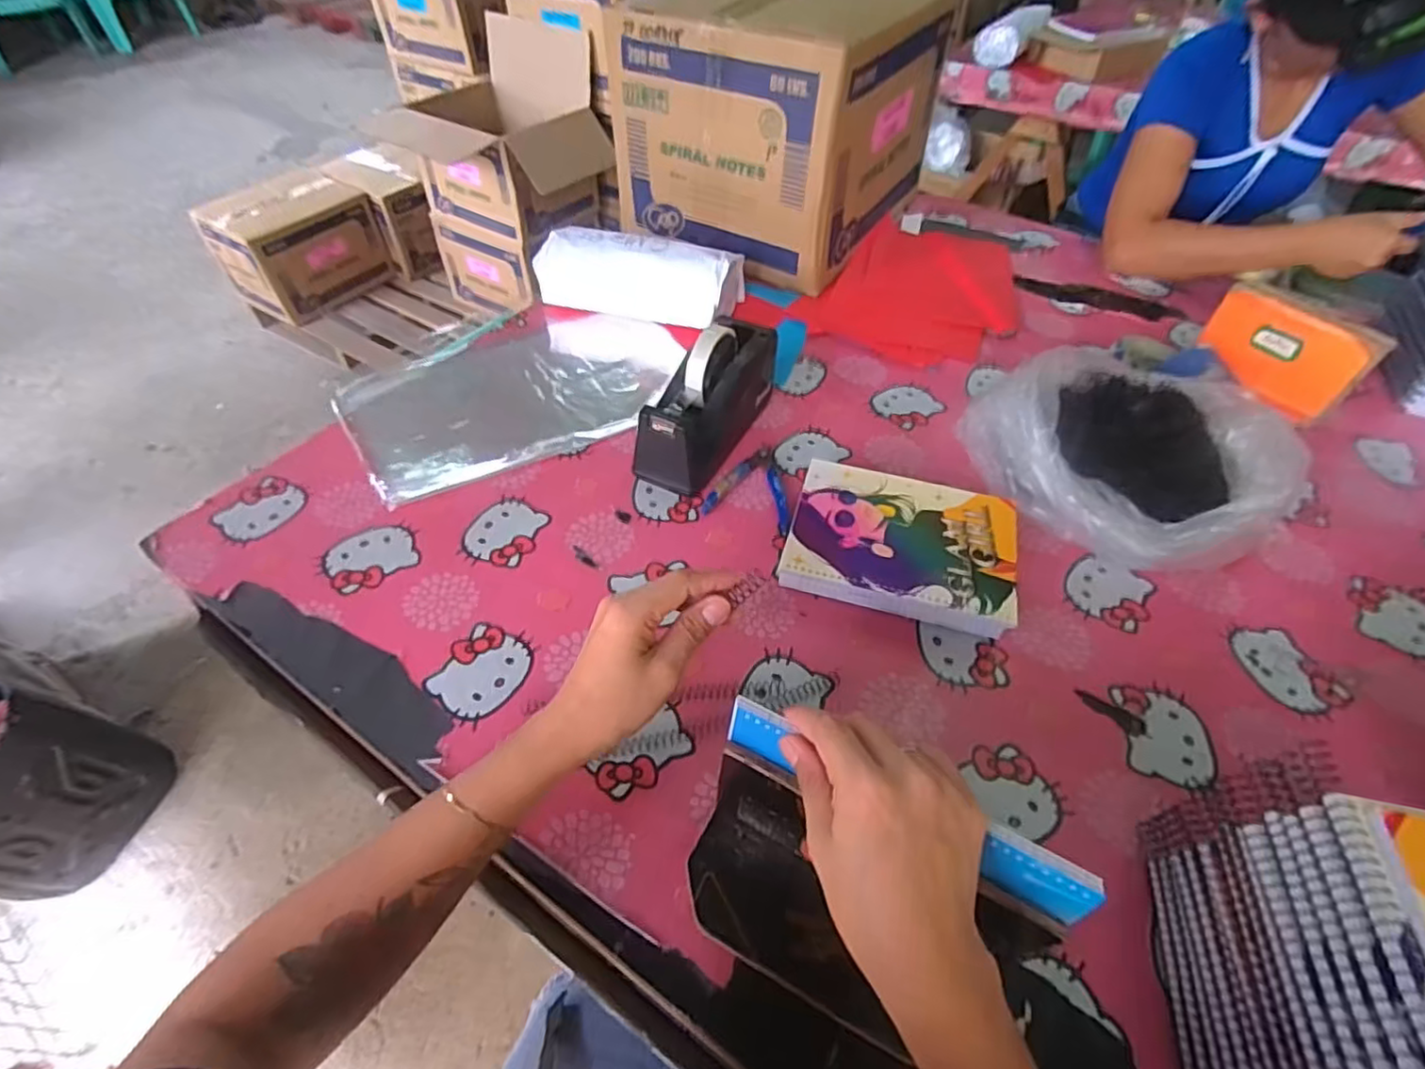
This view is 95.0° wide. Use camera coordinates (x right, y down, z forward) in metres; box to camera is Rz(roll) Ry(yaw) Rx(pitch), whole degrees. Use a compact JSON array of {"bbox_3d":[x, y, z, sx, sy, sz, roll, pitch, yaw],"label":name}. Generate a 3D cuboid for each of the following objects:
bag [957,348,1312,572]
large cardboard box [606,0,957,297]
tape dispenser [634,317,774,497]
[{"bbox_3d":[0.416,-0.084,0.647,0.243,0.124,0.254,-14,52,-13],"label":"bag"},{"bbox_3d":[0.099,-0.619,0.974,0.349,0.284,0.393,26,54,18],"label":"large cardboard box"},{"bbox_3d":[-0.003,-0.146,0.692,0.069,0.114,0.204,22,53,15],"label":"tape dispenser"}]

